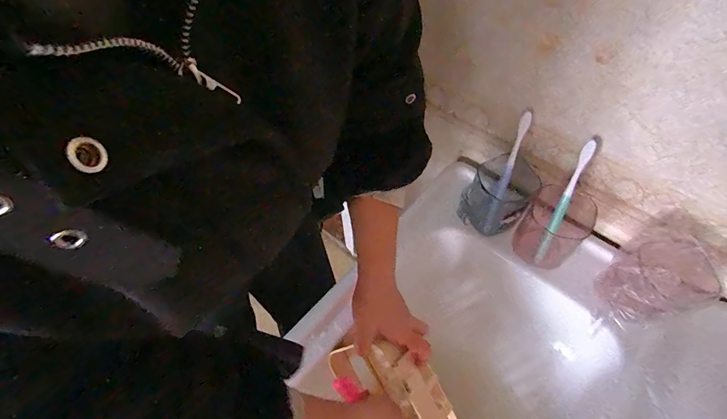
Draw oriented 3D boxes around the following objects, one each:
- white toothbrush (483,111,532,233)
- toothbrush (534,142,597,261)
[{"bbox_3d":[0.204,-0.049,0.528,0.013,0.177,0.017,18,23,13],"label":"white toothbrush"},{"bbox_3d":[0.264,-0.007,0.488,0.012,0.169,0.016,20,22,15],"label":"toothbrush"}]

